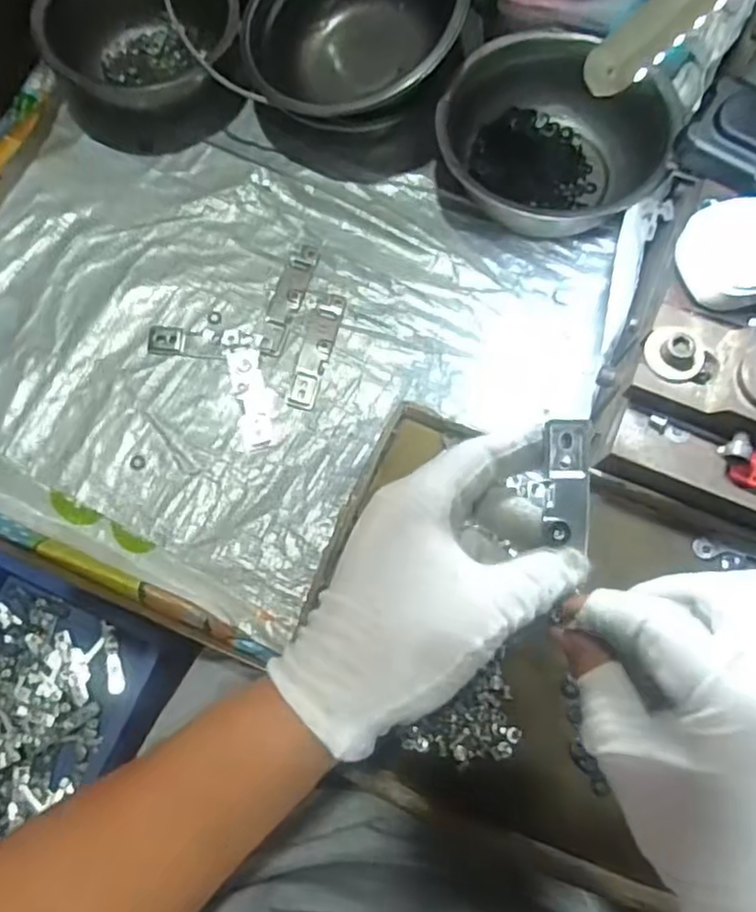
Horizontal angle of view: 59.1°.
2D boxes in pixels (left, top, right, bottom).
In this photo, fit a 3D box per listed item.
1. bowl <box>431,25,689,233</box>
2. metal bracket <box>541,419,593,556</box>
[{"bbox_3d":[0.124,-0.230,0.488,0.151,0.057,0.134,18,75,5],"label":"bowl"},{"bbox_3d":[0.081,0.012,0.282,0.020,0.008,0.053,2,90,1],"label":"metal bracket"}]

